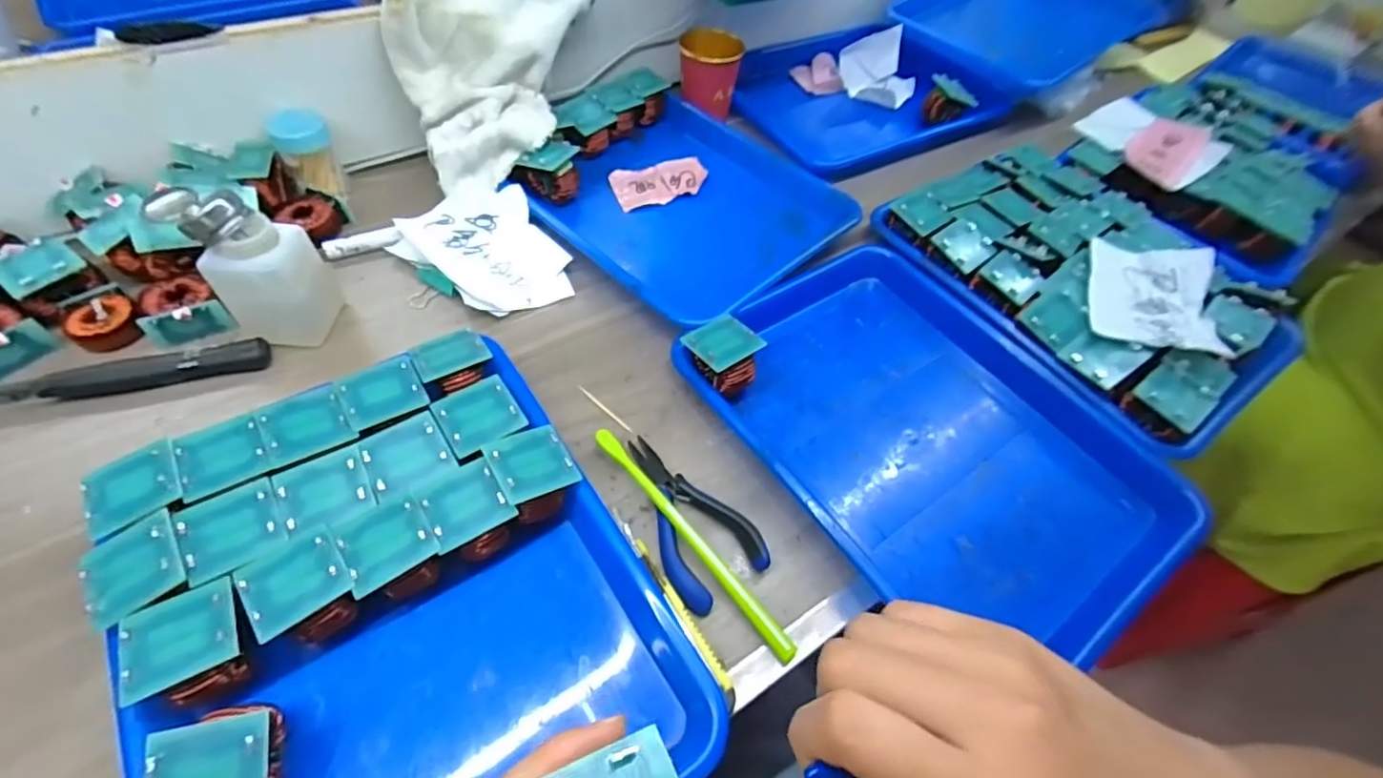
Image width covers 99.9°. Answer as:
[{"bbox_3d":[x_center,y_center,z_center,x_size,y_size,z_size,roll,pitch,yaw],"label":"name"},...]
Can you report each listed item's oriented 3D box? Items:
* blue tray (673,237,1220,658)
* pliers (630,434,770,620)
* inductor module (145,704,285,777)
[{"bbox_3d":[0.173,0.027,0.425,0.254,0.042,0.319,-28,62,-23],"label":"blue tray"},{"bbox_3d":[-0.007,0.082,0.391,0.062,0.015,0.124,-28,61,-23],"label":"pliers"},{"bbox_3d":[-0.217,0.181,0.274,0.049,0.051,0.049,-9,56,-12],"label":"inductor module"}]

